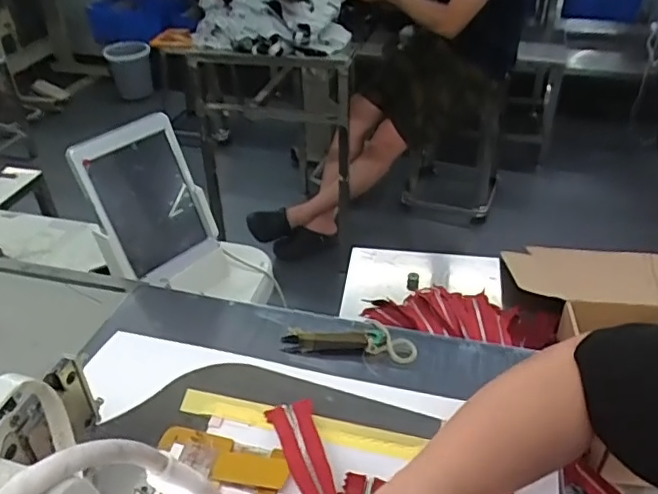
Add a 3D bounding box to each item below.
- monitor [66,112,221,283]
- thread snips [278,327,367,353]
[{"bbox_3d":[-0.246,-0.061,0.790,0.025,0.211,0.150,5,31,44],"label":"monitor"},{"bbox_3d":[-0.005,0.095,0.590,0.087,0.009,0.029,2,36,4],"label":"thread snips"}]

